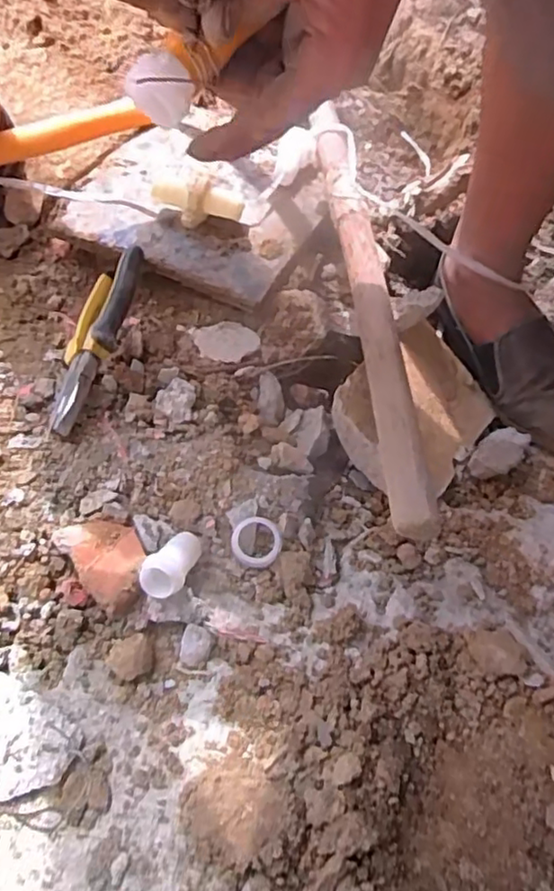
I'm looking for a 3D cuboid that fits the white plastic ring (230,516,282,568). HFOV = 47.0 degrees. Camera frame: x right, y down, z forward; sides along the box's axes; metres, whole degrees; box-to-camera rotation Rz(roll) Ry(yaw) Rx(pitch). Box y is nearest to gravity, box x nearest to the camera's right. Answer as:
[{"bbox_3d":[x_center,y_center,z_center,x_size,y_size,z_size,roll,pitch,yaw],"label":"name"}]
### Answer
[{"bbox_3d":[-0.016,0.071,0.476,0.039,0.010,0.038,-4,63,8],"label":"white plastic ring"}]

